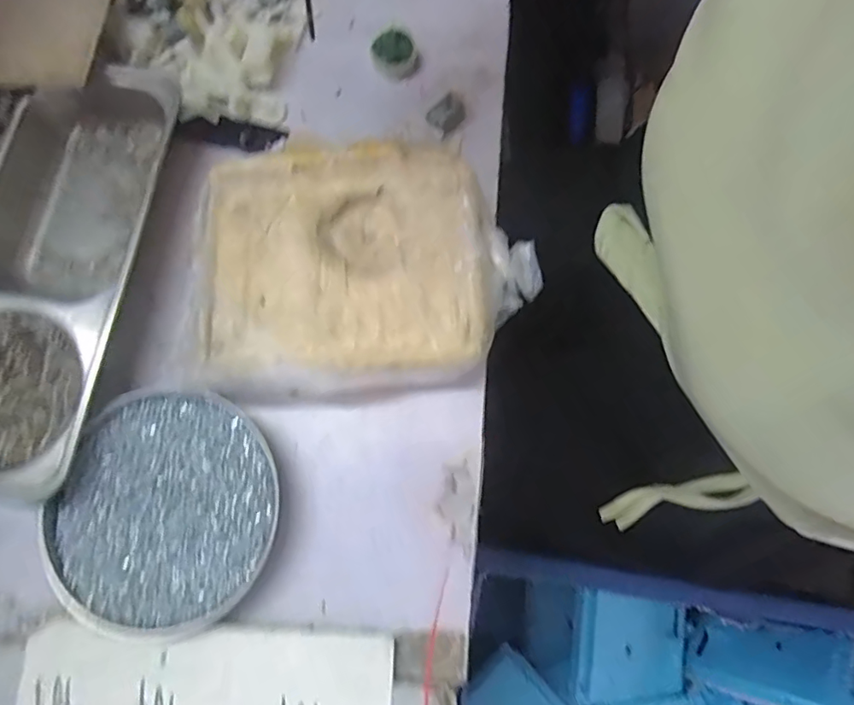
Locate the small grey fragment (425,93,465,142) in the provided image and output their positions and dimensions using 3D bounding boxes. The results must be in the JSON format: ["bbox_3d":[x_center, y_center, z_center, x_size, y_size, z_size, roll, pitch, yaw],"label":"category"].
[{"bbox_3d":[0.014,-0.175,0.392,0.029,0.005,0.026,-43,81,-9],"label":"small grey fragment"}]

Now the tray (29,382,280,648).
[{"bbox_3d":[-0.155,0.093,0.315,0.130,0.014,0.140,0,77,-1],"label":"tray"}]

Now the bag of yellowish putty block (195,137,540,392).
[{"bbox_3d":[-0.043,-0.059,0.346,0.204,0.028,0.157,-7,78,-3],"label":"bag of yellowish putty block"}]

